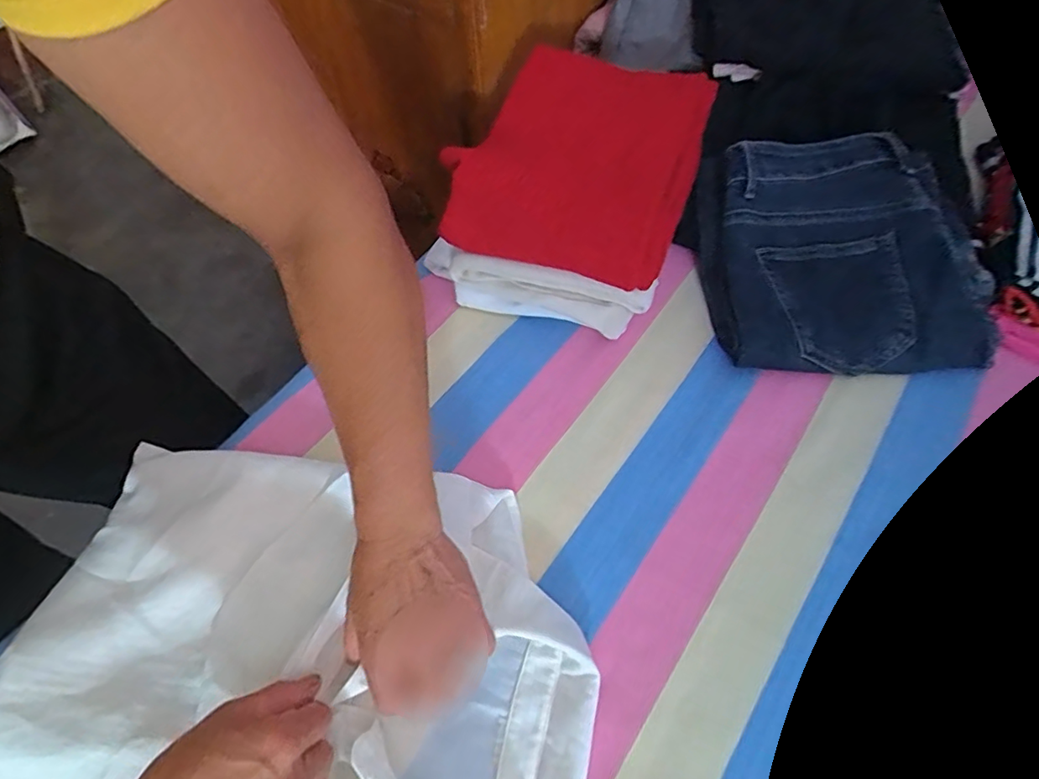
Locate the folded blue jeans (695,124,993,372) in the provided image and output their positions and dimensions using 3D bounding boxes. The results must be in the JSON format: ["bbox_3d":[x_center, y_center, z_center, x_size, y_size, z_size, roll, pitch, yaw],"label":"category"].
[{"bbox_3d":[0.310,-0.128,0.522,0.252,0.094,0.226,-5,60,-5],"label":"folded blue jeans"}]

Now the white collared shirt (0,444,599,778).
[{"bbox_3d":[-0.148,0.194,0.355,0.378,0.033,0.299,7,60,3],"label":"white collared shirt"}]

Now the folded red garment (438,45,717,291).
[{"bbox_3d":[0.051,-0.221,0.504,0.214,0.067,0.230,16,61,10],"label":"folded red garment"}]

